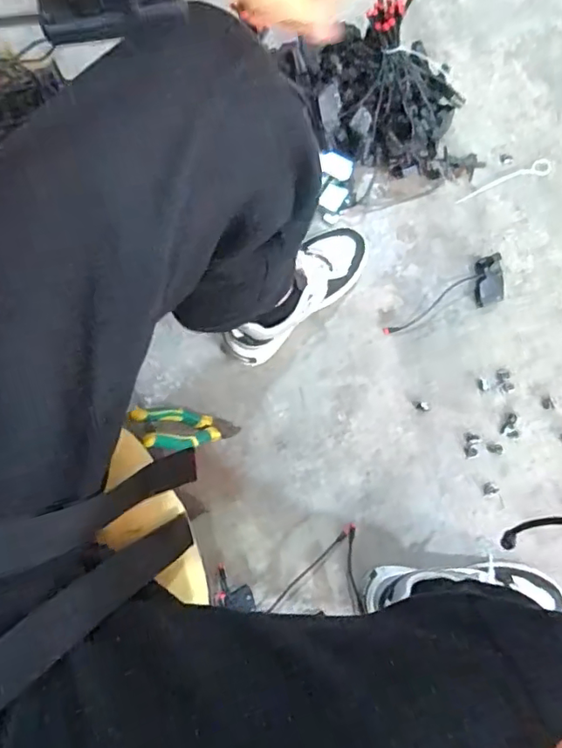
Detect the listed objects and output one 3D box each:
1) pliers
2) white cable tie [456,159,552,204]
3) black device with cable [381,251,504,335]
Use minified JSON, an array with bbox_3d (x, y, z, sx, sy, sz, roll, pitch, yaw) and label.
[{"bbox_3d":[-0.116,0.074,0.719,0.023,0.188,0.054,-18,76,30],"label":"pliers"},{"bbox_3d":[0.378,-0.326,0.915,0.179,0.004,0.027,-22,79,-6],"label":"white cable tie"},{"bbox_3d":[0.266,-0.105,0.842,0.208,0.038,0.073,-35,80,-8],"label":"black device with cable"}]

